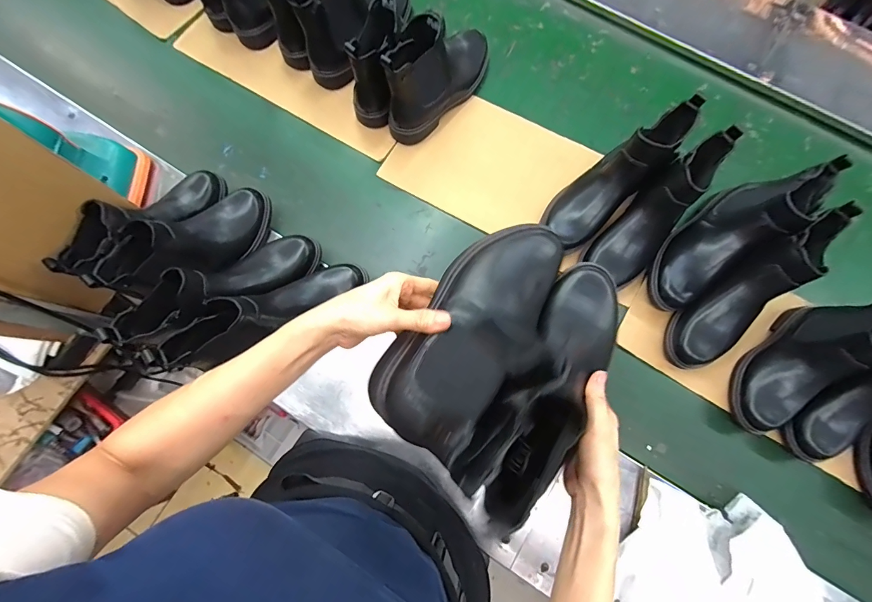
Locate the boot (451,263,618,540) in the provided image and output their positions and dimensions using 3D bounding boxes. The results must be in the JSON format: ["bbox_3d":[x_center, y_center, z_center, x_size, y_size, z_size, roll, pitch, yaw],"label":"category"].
[{"bbox_3d":[0.117,0.060,0.346,0.086,0.143,0.258,38,81,8],"label":"boot"}]

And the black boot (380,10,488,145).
[{"bbox_3d":[0.012,-0.427,0.687,0.090,0.171,0.266,34,81,7],"label":"black boot"}]

